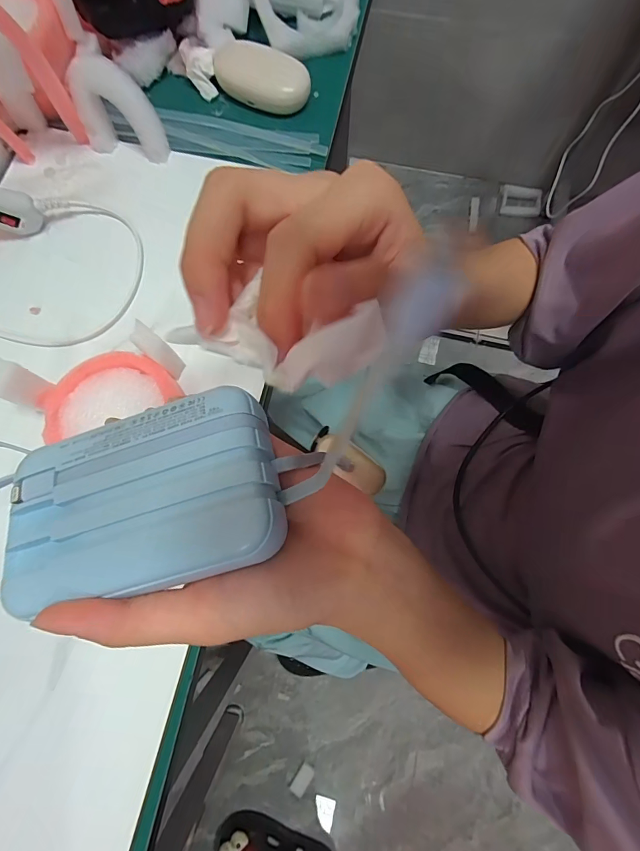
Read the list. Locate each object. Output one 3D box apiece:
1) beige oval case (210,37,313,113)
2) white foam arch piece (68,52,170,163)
[{"bbox_3d":[-0.058,-0.352,0.383,0.095,0.021,0.053,20,77,6],"label":"beige oval case"},{"bbox_3d":[-0.180,-0.281,0.342,0.072,0.066,0.027,14,76,4],"label":"white foam arch piece"}]

